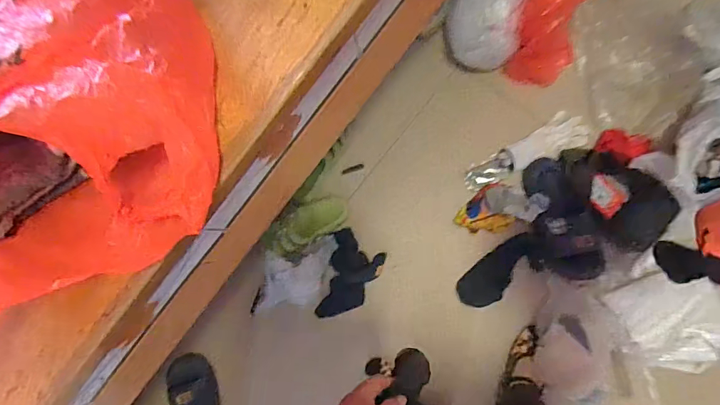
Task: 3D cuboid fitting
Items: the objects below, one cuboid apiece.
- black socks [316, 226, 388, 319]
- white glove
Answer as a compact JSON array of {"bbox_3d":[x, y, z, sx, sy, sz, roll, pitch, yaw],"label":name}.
[{"bbox_3d":[-0.019,0.182,1.058,0.126,0.033,0.213,13,87,9],"label":"black socks"},{"bbox_3d":[0.450,-0.147,1.030,0.193,0.025,0.091,-28,82,4],"label":"white glove"}]

